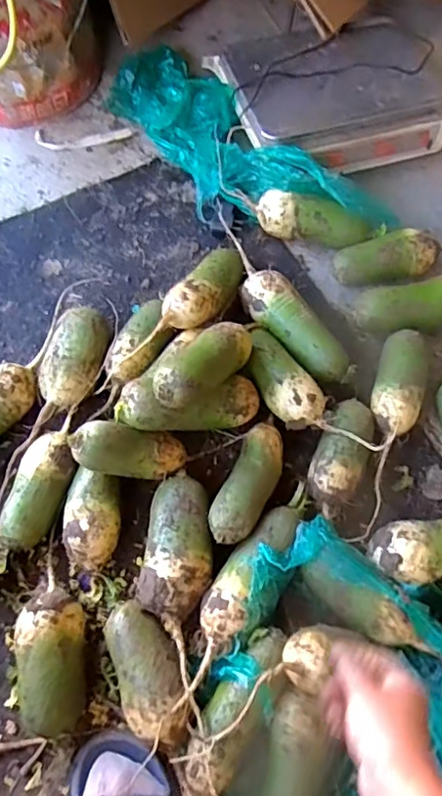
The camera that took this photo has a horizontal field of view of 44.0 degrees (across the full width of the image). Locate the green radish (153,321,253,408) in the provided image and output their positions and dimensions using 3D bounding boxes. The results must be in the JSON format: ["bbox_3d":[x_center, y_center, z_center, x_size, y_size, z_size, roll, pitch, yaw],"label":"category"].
[{"bbox_3d":[-0.016,-0.046,0.649,0.060,0.048,0.158,36,46,15],"label":"green radish"}]

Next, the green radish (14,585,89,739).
[{"bbox_3d":[-0.188,0.291,0.611,0.073,0.076,0.151,-7,66,-5],"label":"green radish"}]

